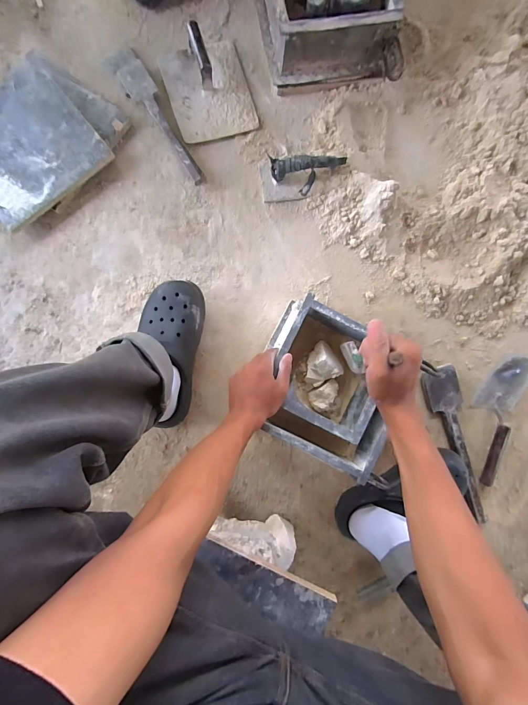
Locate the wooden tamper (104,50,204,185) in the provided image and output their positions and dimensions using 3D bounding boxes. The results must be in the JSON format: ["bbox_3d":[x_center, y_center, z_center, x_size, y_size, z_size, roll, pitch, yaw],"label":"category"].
[{"bbox_3d":[-0.207,-0.480,0.674,0.062,0.023,0.306,-36,89,-5],"label":"wooden tamper"}]

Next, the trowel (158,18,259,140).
[{"bbox_3d":[-0.115,-0.555,0.685,0.169,0.053,0.207,-17,88,-5],"label":"trowel"}]

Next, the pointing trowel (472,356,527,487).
[{"bbox_3d":[0.499,0.144,0.707,0.105,0.069,0.276,11,86,-3],"label":"pointing trowel"}]

